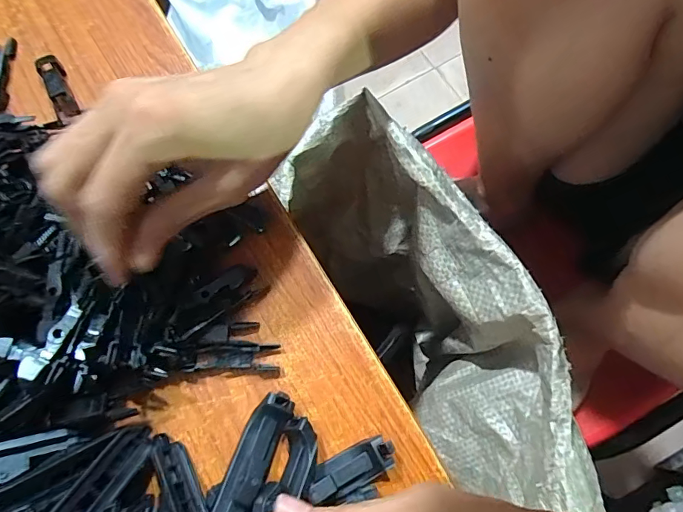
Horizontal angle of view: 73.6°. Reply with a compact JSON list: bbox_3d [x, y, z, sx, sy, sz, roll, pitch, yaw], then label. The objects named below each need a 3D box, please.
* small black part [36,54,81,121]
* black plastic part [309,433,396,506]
[{"bbox_3d":[-0.183,-0.109,0.294,0.015,0.012,0.049,-30,75,-6],"label":"small black part"},{"bbox_3d":[0.005,0.103,0.222,0.047,0.016,0.017,-26,74,-5],"label":"black plastic part"}]

